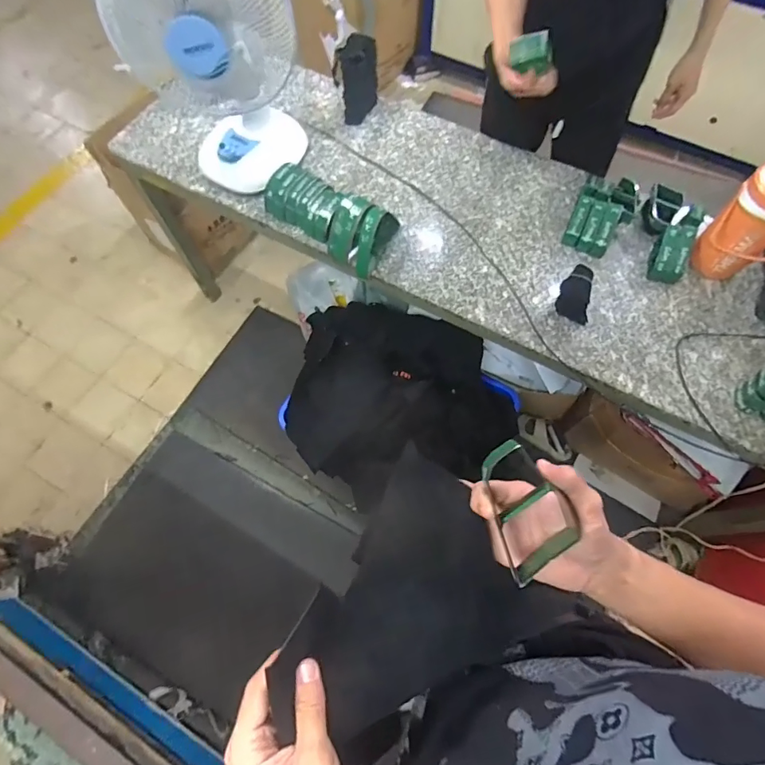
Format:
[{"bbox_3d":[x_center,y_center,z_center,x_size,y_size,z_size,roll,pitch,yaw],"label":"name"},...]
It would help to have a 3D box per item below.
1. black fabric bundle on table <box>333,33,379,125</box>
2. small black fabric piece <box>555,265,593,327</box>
[{"bbox_3d":[-0.068,-0.803,1.210,0.111,0.185,0.071,-43,72,-15],"label":"black fabric bundle on table"},{"bbox_3d":[0.433,-0.201,1.023,0.065,0.072,0.120,5,67,4],"label":"small black fabric piece"}]

